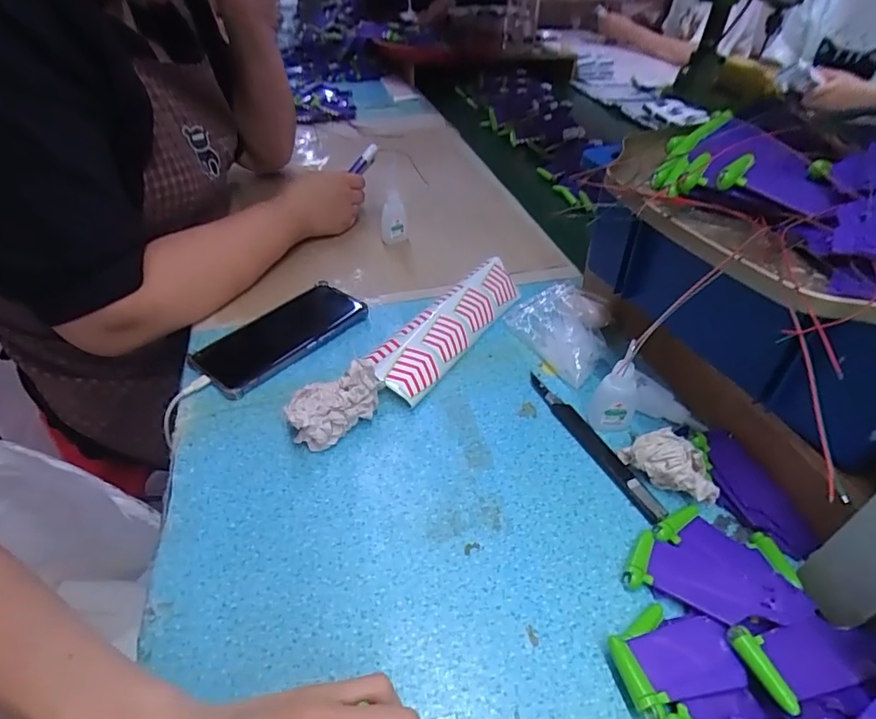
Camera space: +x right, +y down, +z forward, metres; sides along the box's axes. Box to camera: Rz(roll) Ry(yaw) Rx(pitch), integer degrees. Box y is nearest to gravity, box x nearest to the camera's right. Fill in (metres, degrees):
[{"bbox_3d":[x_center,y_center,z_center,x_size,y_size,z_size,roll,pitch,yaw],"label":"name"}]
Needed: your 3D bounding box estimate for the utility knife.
[{"bbox_3d":[0.128,0.065,0.423,0.022,0.010,0.165,-18,44,-19],"label":"utility knife"}]

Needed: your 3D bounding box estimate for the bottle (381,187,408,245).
[{"bbox_3d":[-0.056,-0.183,0.654,0.031,0.069,0.018,1,20,1],"label":"bottle"}]

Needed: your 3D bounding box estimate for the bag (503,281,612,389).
[{"bbox_3d":[0.133,-0.033,0.510,0.088,0.034,0.113,-19,45,-20],"label":"bag"}]

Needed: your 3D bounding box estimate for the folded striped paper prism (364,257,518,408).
[{"bbox_3d":[0.014,-0.037,0.515,0.056,0.035,0.213,24,47,25],"label":"folded striped paper prism"}]

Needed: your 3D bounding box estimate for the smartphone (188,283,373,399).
[{"bbox_3d":[-0.158,-0.027,0.515,0.082,0.014,0.167,29,49,29],"label":"smartphone"}]

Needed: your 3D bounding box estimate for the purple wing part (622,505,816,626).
[{"bbox_3d":[0.180,0.132,0.328,0.099,0.024,0.070,20,45,21],"label":"purple wing part"}]

